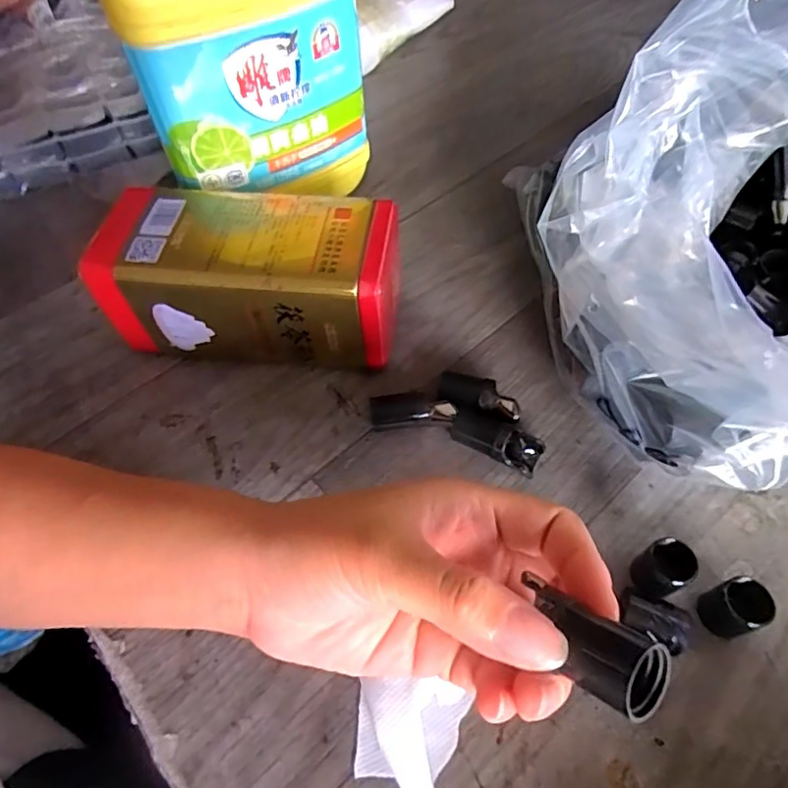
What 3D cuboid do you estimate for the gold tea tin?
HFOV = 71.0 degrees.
[{"bbox_3d":[-0.084,-0.067,0.348,0.175,0.085,0.079,6,58,7],"label":"gold tea tin"}]

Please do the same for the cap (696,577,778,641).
[{"bbox_3d":[0.161,0.102,0.261,0.020,0.030,0.022,-2,58,3],"label":"cap"}]

